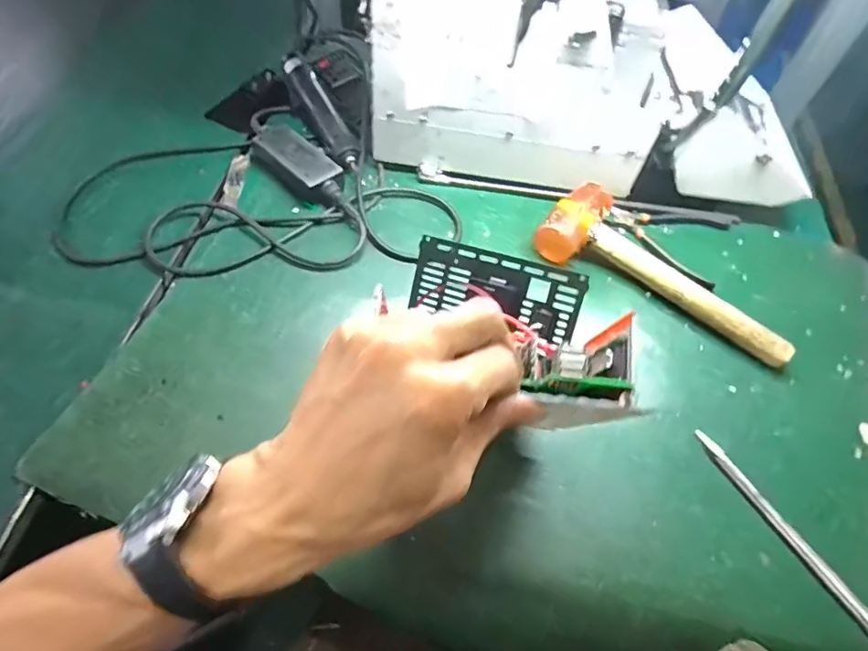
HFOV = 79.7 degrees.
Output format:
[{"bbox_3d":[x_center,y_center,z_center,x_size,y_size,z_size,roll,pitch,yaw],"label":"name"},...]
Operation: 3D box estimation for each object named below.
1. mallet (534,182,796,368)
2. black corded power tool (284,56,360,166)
[{"bbox_3d":[0.255,-0.062,0.564,0.281,0.049,0.104,30,60,15],"label":"mallet"},{"bbox_3d":[-0.150,-0.275,0.666,0.043,0.039,0.202,-21,61,-17],"label":"black corded power tool"}]

